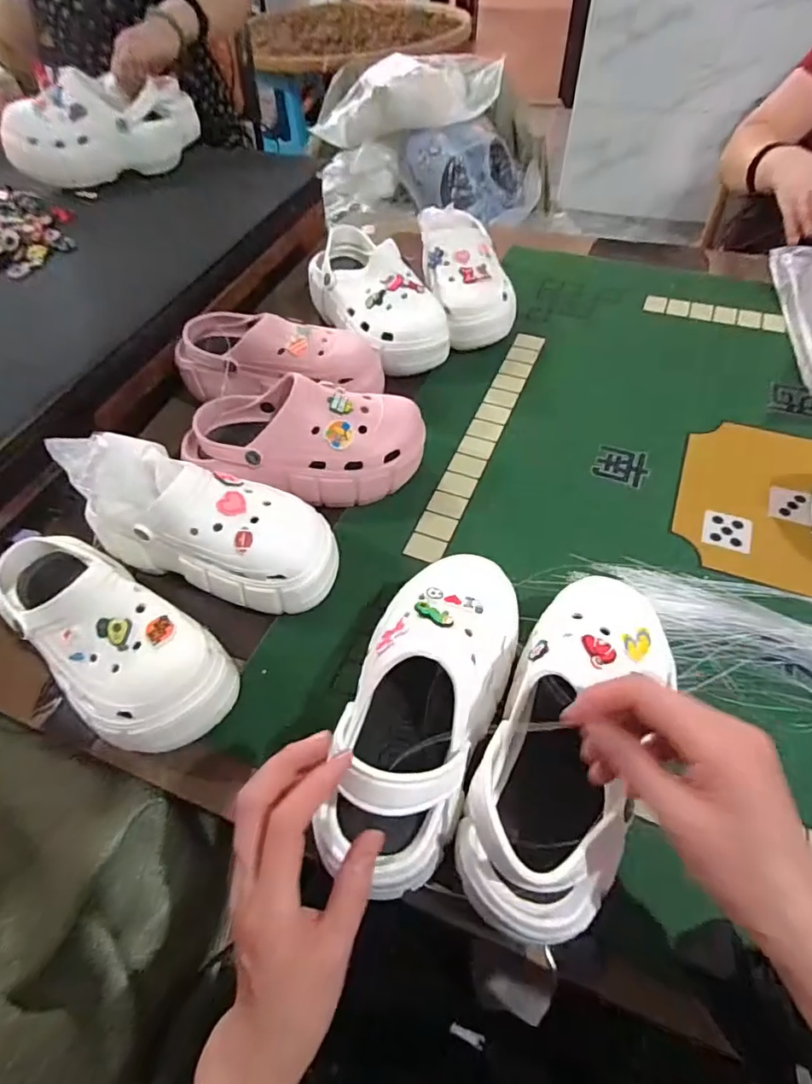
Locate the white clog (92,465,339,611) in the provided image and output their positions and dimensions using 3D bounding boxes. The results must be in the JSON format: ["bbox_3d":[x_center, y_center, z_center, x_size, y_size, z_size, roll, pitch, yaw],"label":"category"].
[{"bbox_3d":[-0.180,-0.011,0.505,0.231,0.104,0.100,13,56,11],"label":"white clog"}]

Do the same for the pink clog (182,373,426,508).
[{"bbox_3d":[-0.110,-0.106,0.566,0.253,0.105,0.104,3,55,5],"label":"pink clog"}]

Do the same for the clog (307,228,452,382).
[{"bbox_3d":[-0.044,-0.325,0.723,0.108,0.105,0.231,-32,59,-19],"label":"clog"}]

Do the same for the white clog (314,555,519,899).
[{"bbox_3d":[0.017,0.107,0.379,0.098,0.092,0.234,15,48,13],"label":"white clog"}]

